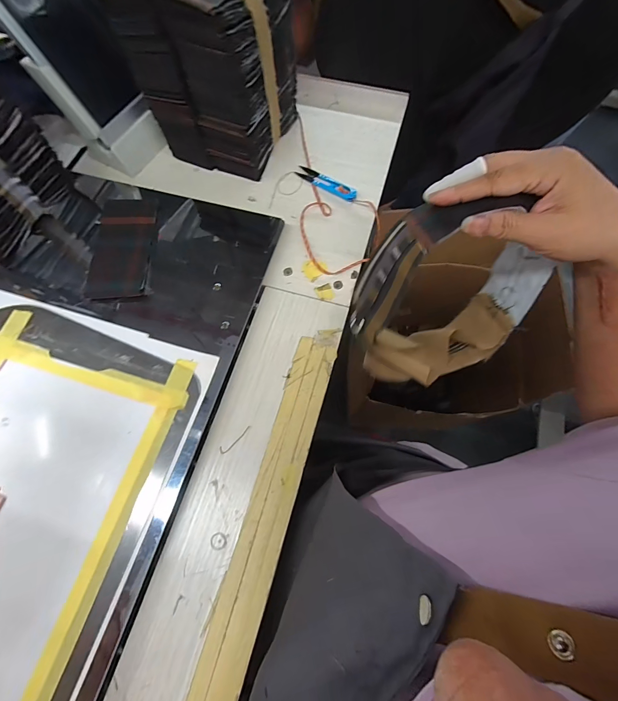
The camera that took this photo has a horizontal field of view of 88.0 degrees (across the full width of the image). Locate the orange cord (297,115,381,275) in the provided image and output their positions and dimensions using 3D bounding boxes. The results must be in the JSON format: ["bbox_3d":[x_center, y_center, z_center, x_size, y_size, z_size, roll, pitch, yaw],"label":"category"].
[{"bbox_3d":[0.037,-0.242,0.473,0.115,0.009,0.292,-7,70,-1],"label":"orange cord"}]

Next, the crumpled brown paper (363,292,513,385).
[{"bbox_3d":[0.142,-0.009,0.363,0.150,0.042,0.073,-15,71,-4],"label":"crumpled brown paper"}]

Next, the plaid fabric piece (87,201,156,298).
[{"bbox_3d":[-0.242,-0.140,0.413,0.074,0.013,0.152,-2,70,1],"label":"plaid fabric piece"}]

